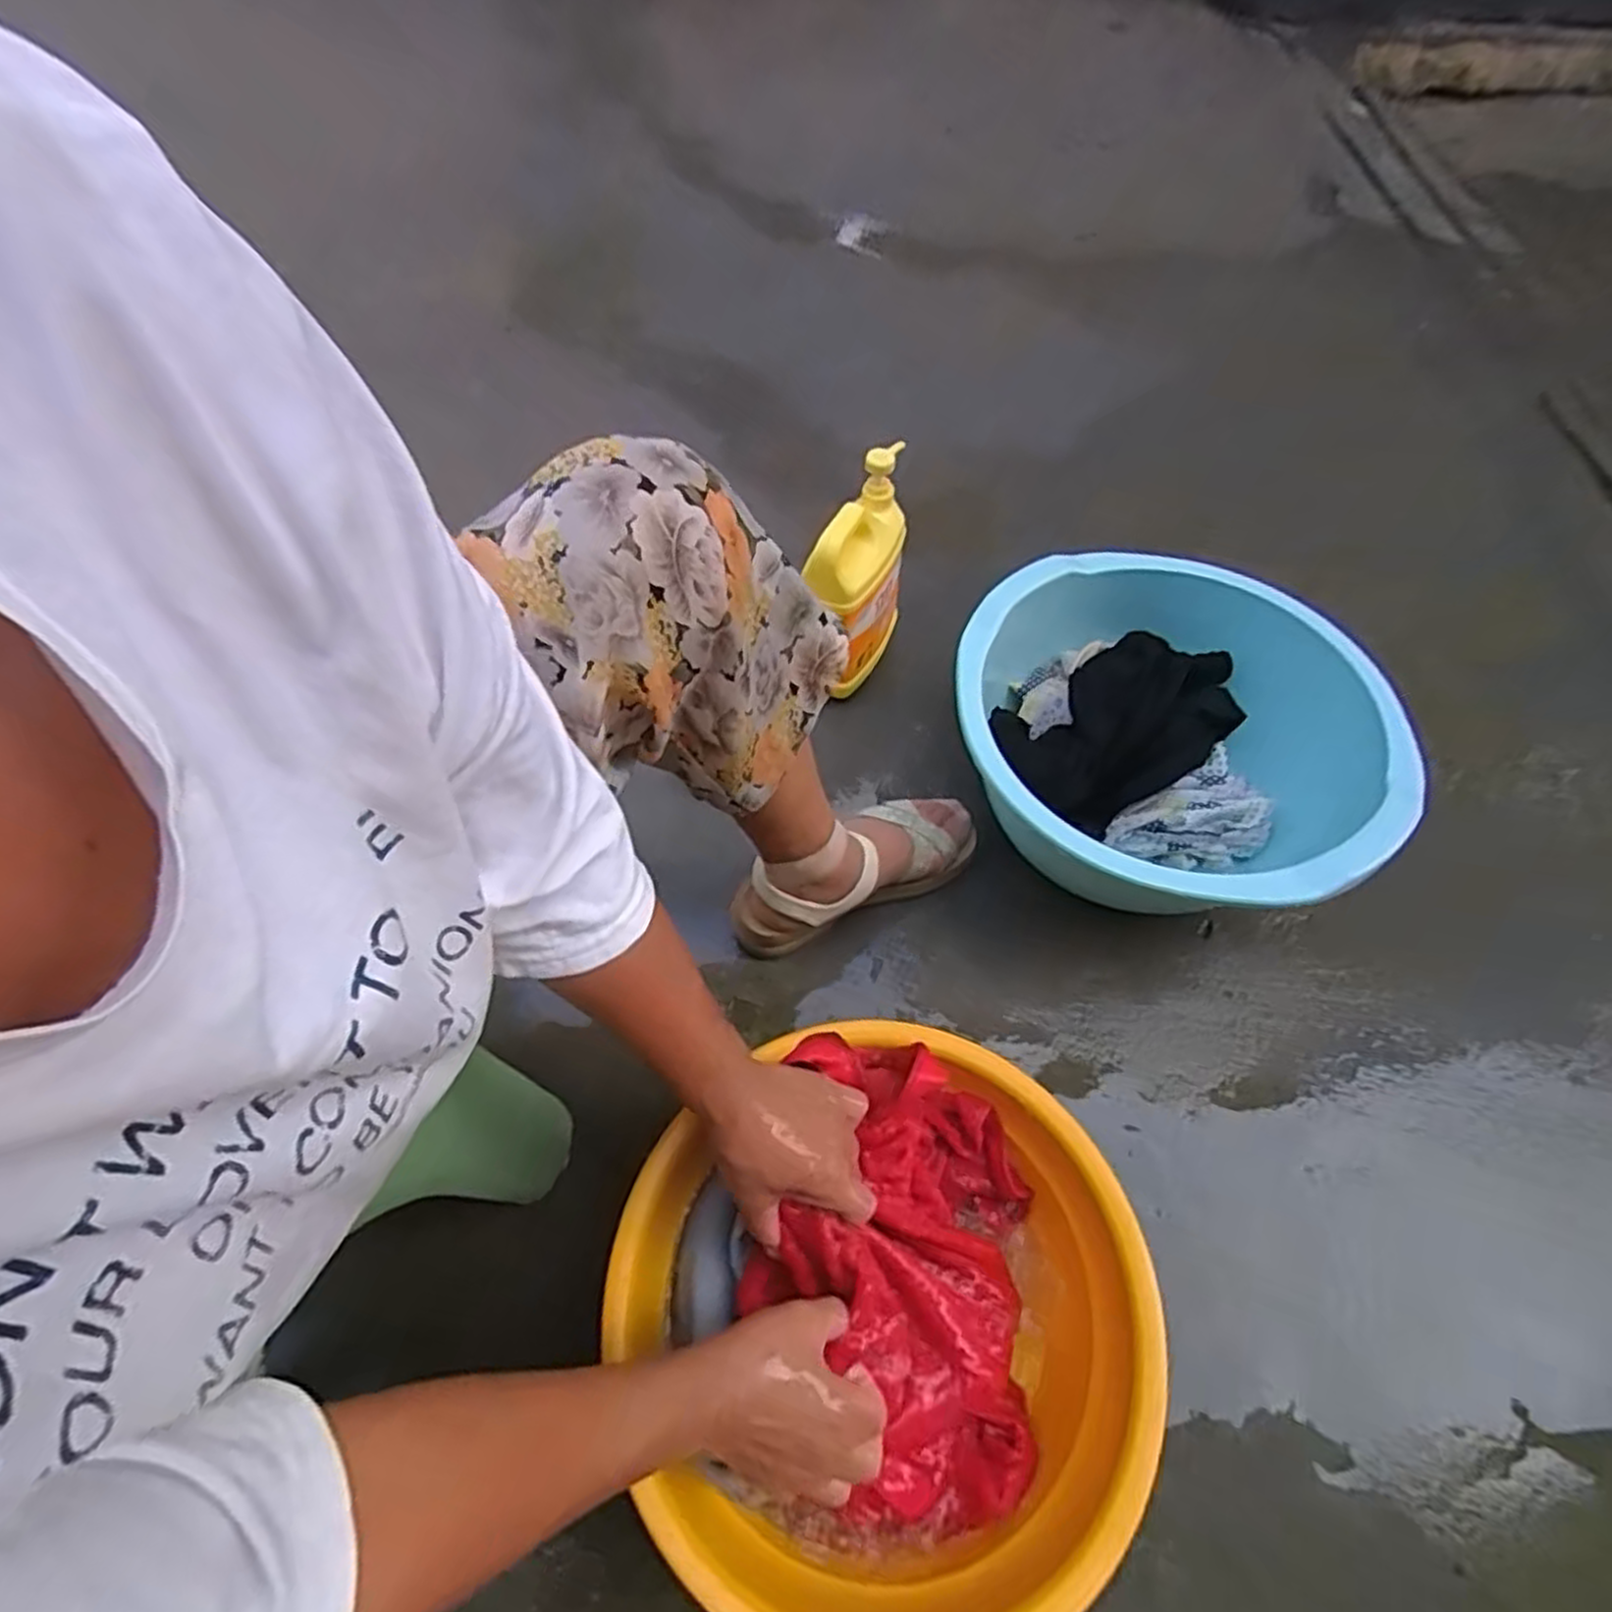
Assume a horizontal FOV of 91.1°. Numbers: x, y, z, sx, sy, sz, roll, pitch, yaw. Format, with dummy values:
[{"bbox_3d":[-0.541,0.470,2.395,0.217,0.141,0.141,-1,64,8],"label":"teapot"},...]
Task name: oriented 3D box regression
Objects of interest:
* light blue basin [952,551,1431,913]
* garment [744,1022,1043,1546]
[{"bbox_3d":[0.342,-0.064,0.766,0.385,0.162,0.377,-1,57,2],"label":"light blue basin"},{"bbox_3d":[0.067,0.322,0.535,0.179,0.159,0.271,6,57,7],"label":"garment"}]

